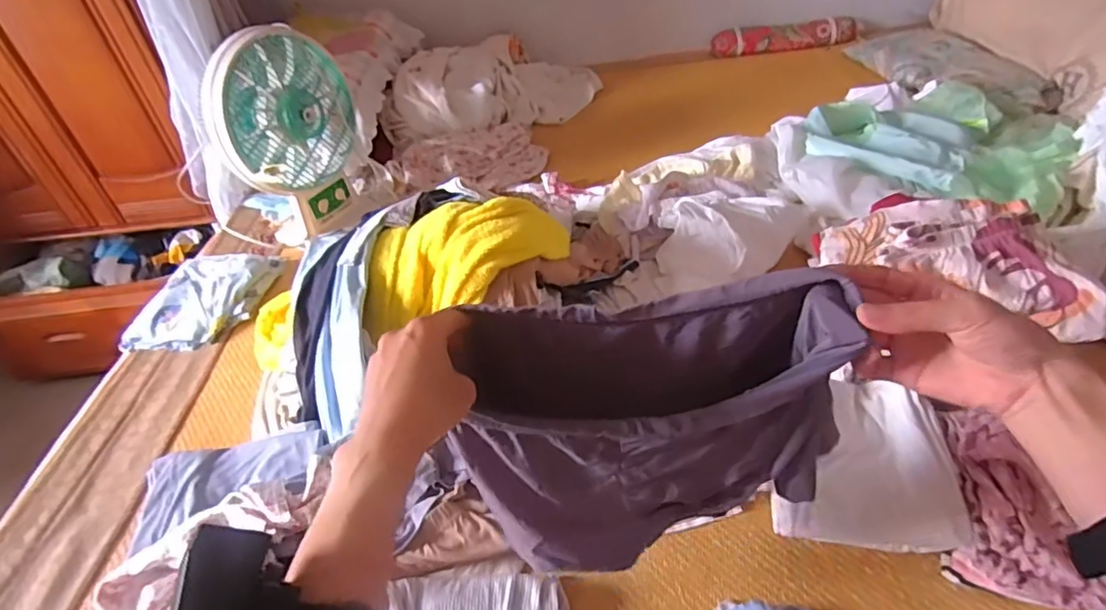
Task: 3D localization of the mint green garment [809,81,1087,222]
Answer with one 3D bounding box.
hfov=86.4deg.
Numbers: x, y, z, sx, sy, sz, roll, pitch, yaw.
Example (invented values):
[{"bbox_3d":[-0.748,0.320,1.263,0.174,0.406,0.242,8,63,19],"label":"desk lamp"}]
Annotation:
[{"bbox_3d":[0.741,-0.340,1.162,0.441,0.095,0.503,22,49,30],"label":"mint green garment"}]

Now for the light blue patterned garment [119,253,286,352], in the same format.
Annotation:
[{"bbox_3d":[-0.639,-0.016,1.091,0.195,0.033,0.261,2,42,11],"label":"light blue patterned garment"}]

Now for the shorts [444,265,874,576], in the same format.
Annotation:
[{"bbox_3d":[0.068,0.104,0.457,0.266,0.271,0.084,1,41,10],"label":"shorts"}]

